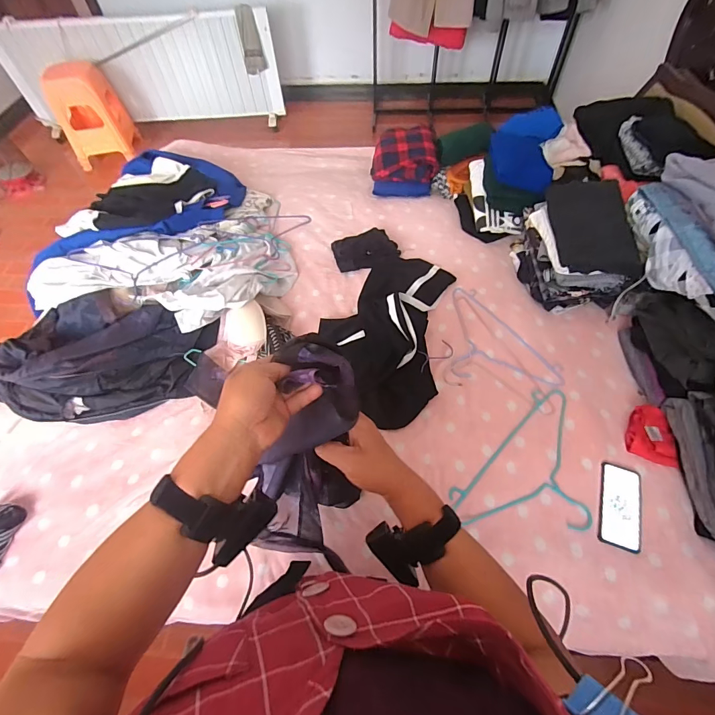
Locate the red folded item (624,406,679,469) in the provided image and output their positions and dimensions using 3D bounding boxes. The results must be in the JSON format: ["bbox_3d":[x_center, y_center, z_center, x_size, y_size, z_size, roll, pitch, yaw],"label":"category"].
[{"bbox_3d":[0.657,0.172,0.851,0.091,0.035,0.131,11,59,9],"label":"red folded item"}]

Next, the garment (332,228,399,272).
[{"bbox_3d":[0.025,-0.358,1.238,0.211,0.030,0.158,-23,60,-12],"label":"garment"}]

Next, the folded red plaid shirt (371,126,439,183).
[{"bbox_3d":[0.180,-0.753,1.408,0.238,0.085,0.222,6,58,7],"label":"folded red plaid shirt"}]

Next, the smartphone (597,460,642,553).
[{"bbox_3d":[0.550,0.308,0.790,0.083,0.015,0.169,16,60,12],"label":"smartphone"}]

